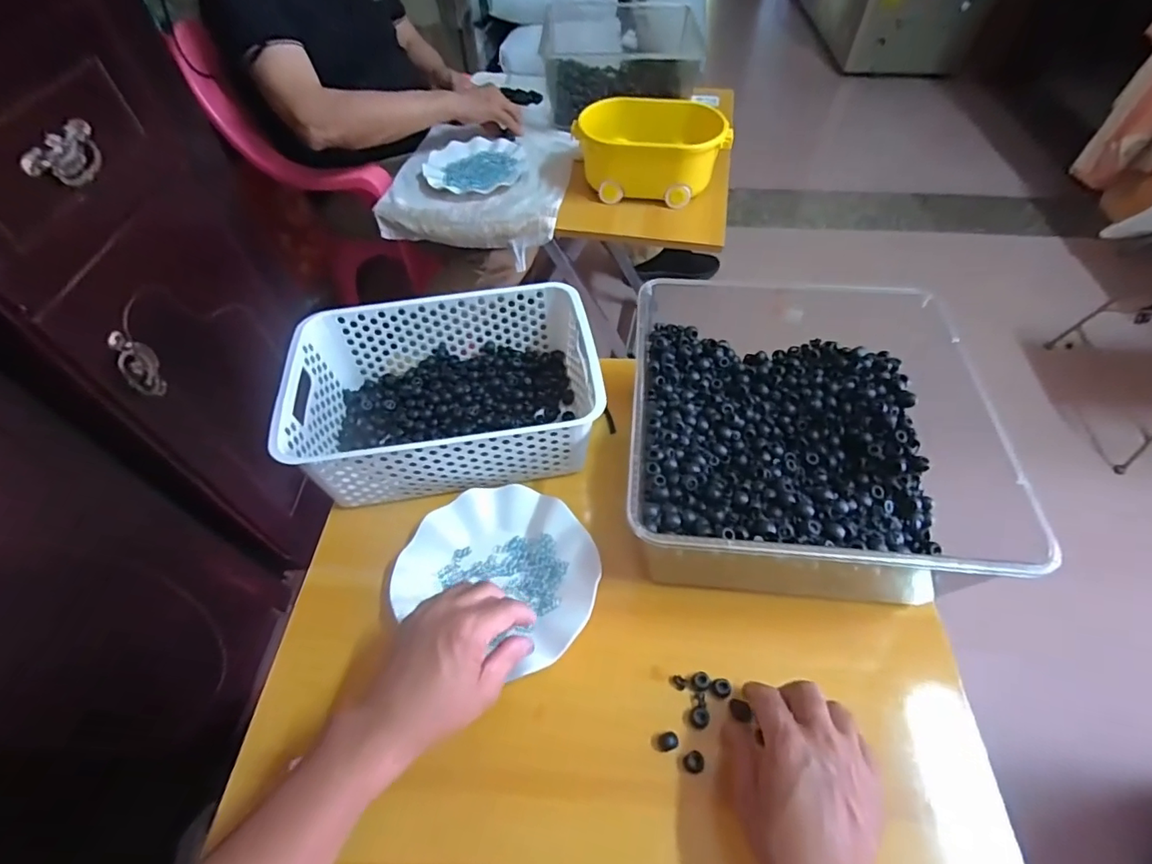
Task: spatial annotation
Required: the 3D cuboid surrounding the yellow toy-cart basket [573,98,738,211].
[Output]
[{"bbox_3d":[0.127,-0.486,0.899,0.249,0.103,0.171,6,54,6],"label":"yellow toy-cart basket"}]

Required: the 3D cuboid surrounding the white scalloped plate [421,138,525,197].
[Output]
[{"bbox_3d":[-0.183,-0.479,0.960,0.176,0.020,0.176,-1,53,1],"label":"white scalloped plate"}]

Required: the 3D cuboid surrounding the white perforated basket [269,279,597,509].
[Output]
[{"bbox_3d":[-0.137,-0.043,0.579,0.304,0.107,0.206,-7,53,-4],"label":"white perforated basket"}]

